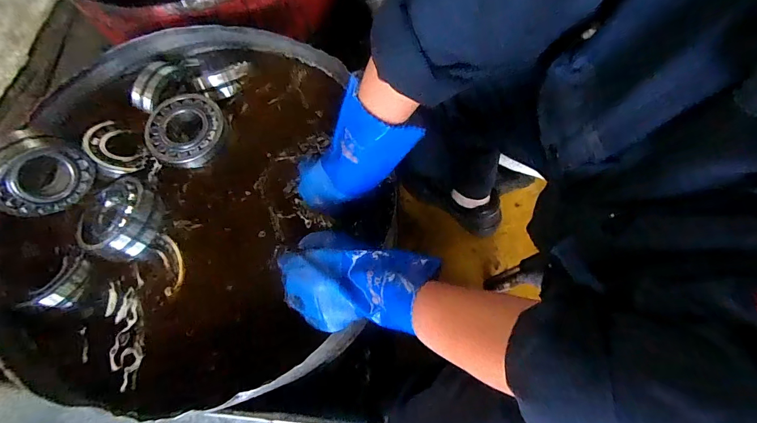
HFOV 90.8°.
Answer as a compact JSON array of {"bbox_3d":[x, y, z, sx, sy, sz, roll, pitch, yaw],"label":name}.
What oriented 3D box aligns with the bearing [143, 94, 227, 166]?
[{"bbox_3d":[-0.290,-0.123,0.570,0.110,0.029,0.114,1,69,-2],"label":"bearing"}]

